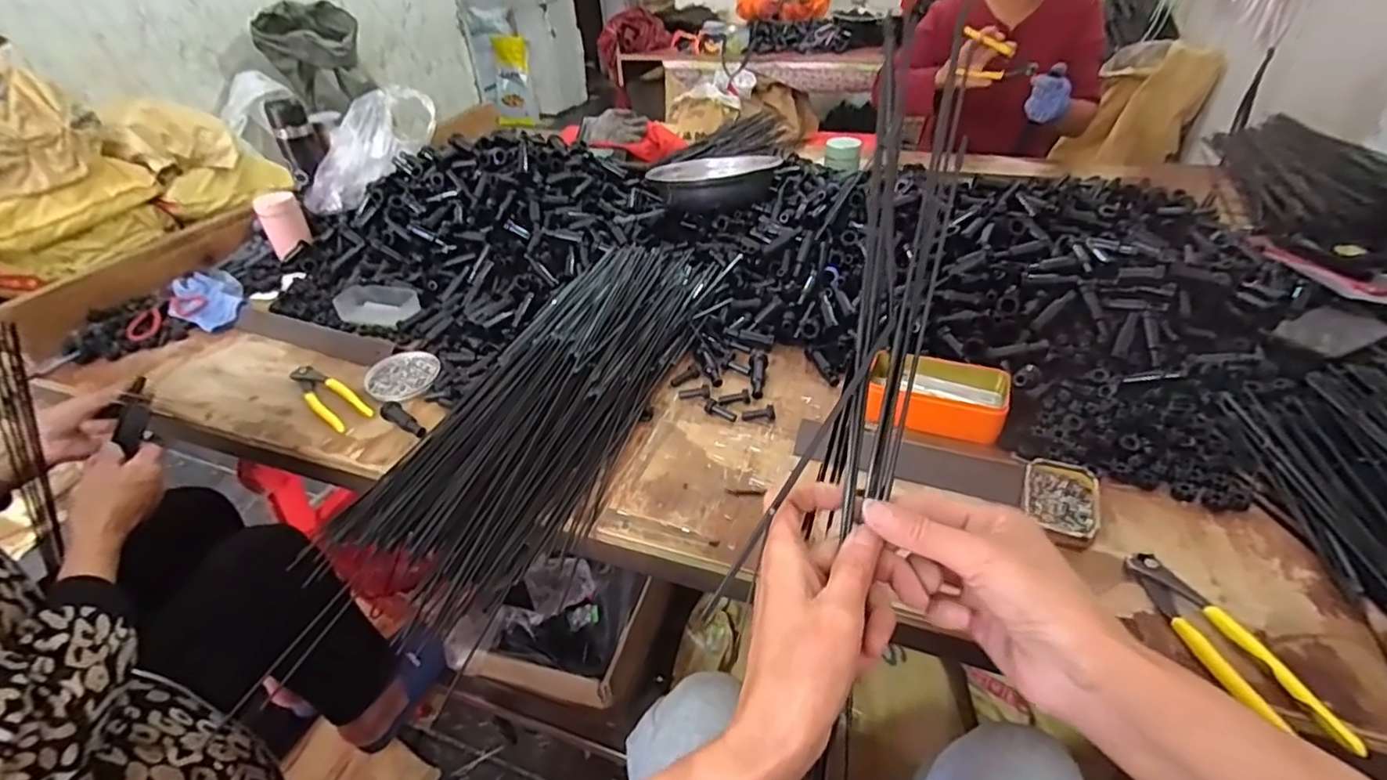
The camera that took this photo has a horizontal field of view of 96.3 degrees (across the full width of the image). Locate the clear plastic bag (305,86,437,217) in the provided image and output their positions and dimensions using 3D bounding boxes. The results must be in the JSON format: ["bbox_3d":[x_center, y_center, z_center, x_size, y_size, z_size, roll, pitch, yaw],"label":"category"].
[{"bbox_3d":[-0.595,-0.436,1.126,0.287,0.100,0.091,-48,49,-2],"label":"clear plastic bag"}]

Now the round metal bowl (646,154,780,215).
[{"bbox_3d":[0.028,-0.349,1.045,0.198,0.049,0.198,12,41,19],"label":"round metal bowl"}]

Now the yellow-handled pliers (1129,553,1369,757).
[{"bbox_3d":[0.394,0.186,0.460,0.049,0.022,0.160,-5,39,-2],"label":"yellow-handled pliers"}]

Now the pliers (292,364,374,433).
[{"bbox_3d":[-0.470,0.003,0.789,0.179,0.010,0.049,27,48,32],"label":"pliers"}]

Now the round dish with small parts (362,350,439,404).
[{"bbox_3d":[-0.374,-0.019,0.802,0.089,0.006,0.095,-2,39,2],"label":"round dish with small parts"}]

